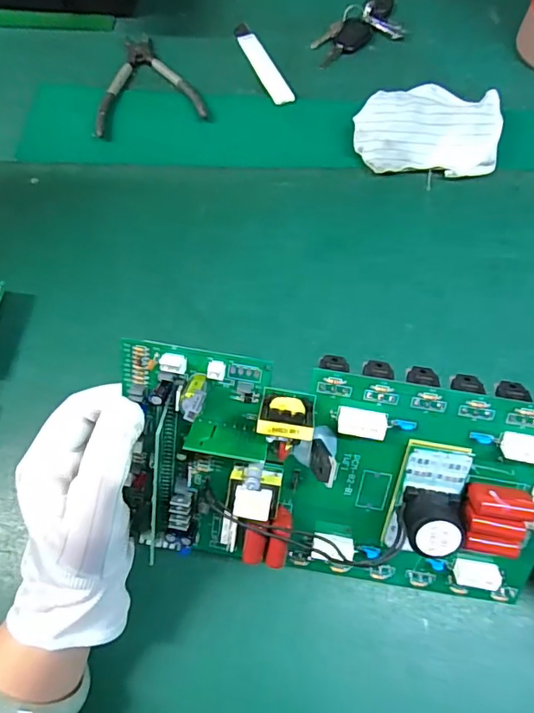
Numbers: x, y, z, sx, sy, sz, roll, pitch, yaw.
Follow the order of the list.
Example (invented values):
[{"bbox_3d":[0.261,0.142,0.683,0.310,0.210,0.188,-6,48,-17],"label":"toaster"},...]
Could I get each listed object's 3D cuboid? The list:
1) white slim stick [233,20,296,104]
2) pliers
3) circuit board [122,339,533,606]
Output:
[{"bbox_3d":[-0.005,-0.315,0.524,0.023,0.005,0.135,-20,68,-6],"label":"white slim stick"},{"bbox_3d":[-0.127,-0.291,0.516,0.110,0.008,0.140,-11,67,-3],"label":"pliers"},{"bbox_3d":[0.037,0.067,0.250,0.218,0.041,0.127,8,112,2],"label":"circuit board"}]

